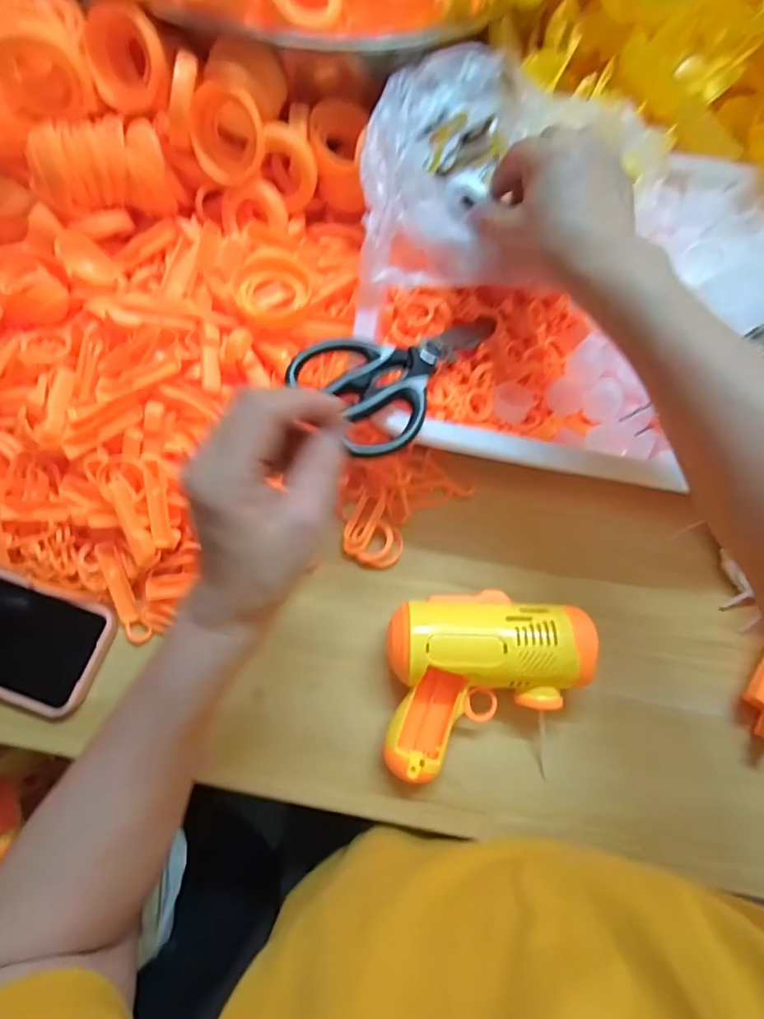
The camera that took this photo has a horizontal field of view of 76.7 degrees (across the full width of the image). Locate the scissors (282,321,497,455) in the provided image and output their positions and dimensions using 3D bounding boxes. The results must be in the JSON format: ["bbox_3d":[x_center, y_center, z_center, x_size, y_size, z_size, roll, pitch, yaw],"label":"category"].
[{"bbox_3d":[0.022,-0.101,0.337,0.171,0.017,0.084,-37,78,-31],"label":"scissors"}]

